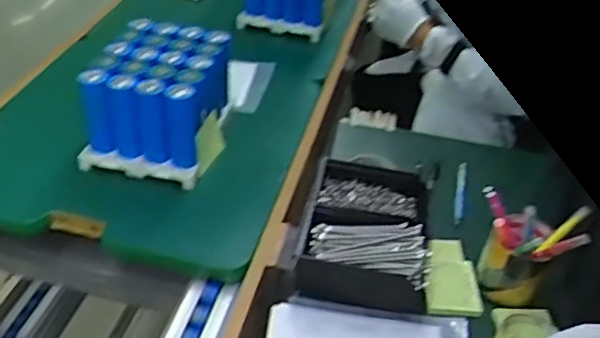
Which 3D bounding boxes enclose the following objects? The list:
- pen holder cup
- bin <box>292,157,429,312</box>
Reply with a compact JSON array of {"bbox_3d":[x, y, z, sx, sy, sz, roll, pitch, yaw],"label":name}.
[{"bbox_3d":[0.270,0.112,0.810,0.074,0.110,0.073,3,39,-3],"label":"pen holder cup"},{"bbox_3d":[0.087,0.086,0.859,0.162,0.079,0.230,11,39,6],"label":"bin"}]

